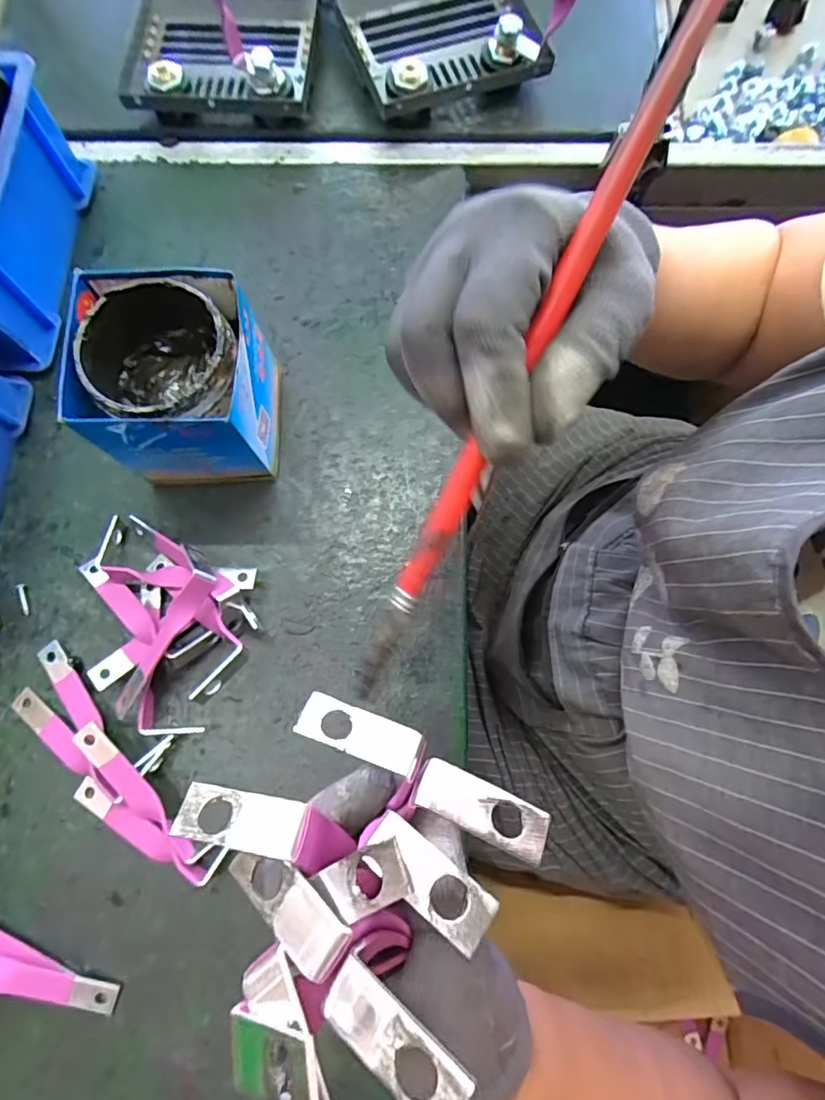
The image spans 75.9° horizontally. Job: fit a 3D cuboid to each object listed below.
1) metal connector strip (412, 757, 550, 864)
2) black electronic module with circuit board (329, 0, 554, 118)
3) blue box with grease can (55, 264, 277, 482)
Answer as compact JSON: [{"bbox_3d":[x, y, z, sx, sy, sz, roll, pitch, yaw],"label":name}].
[{"bbox_3d":[0.021,0.077,0.159,0.040,0.004,0.015,22,50,9],"label":"metal connector strip"},{"bbox_3d":[0.019,-0.459,0.438,0.158,0.062,0.162,-20,77,-4],"label":"black electronic module with circuit board"},{"bbox_3d":[-0.142,-0.101,0.339,0.102,0.103,0.099,-2,77,0],"label":"blue box with grease can"}]

